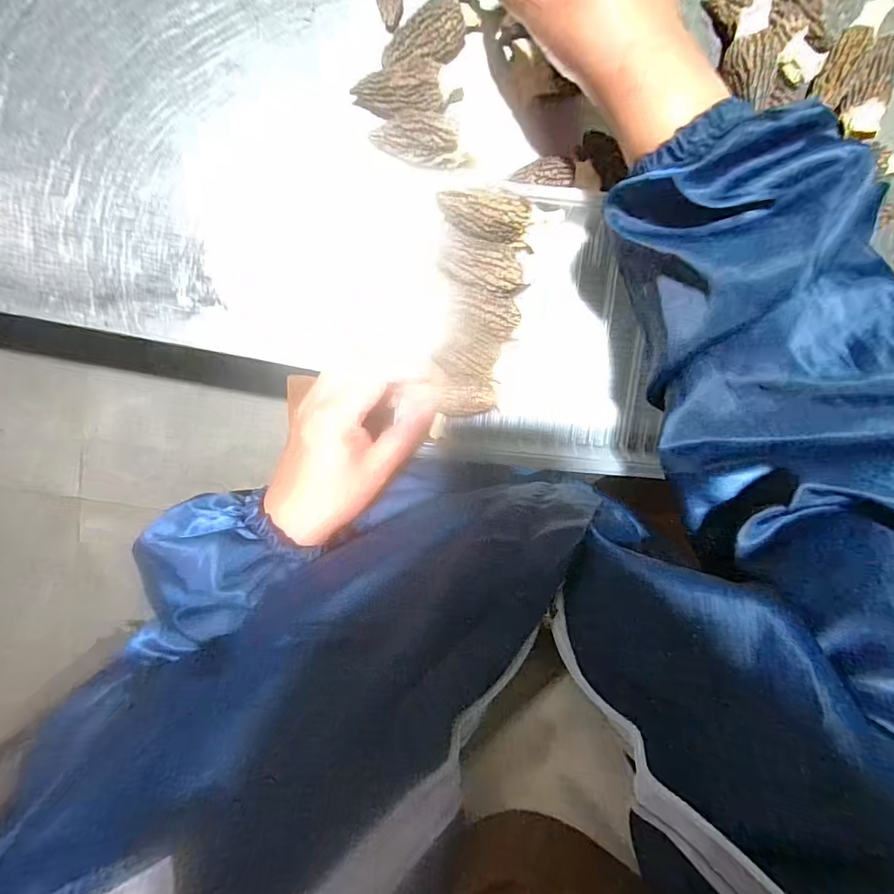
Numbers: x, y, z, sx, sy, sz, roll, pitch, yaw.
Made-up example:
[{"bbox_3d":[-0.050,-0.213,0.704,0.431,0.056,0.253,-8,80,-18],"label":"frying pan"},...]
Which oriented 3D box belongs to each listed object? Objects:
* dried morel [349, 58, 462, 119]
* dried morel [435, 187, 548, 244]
[{"bbox_3d":[-0.029,-0.259,0.343,0.077,0.024,0.030,-6,96,-1],"label":"dried morel"},{"bbox_3d":[0.030,-0.162,0.328,0.068,0.017,0.028,0,97,-1],"label":"dried morel"}]

